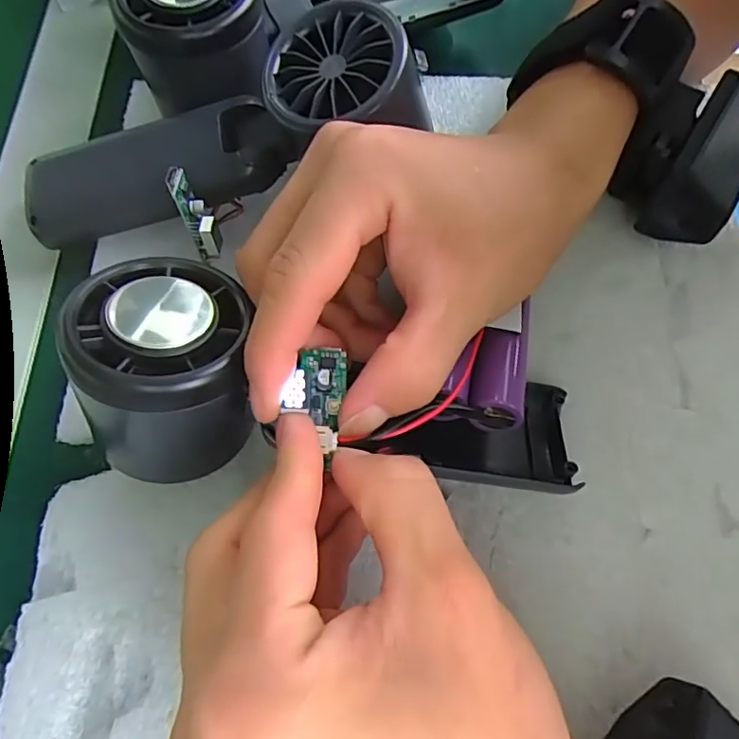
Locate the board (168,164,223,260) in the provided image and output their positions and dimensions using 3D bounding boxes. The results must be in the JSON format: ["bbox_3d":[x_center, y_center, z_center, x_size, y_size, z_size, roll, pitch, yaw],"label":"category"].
[{"bbox_3d":[-0.064,-0.058,0.204,0.010,0.009,0.033,-27,104,-8],"label":"board"}]

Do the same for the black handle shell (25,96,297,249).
[{"bbox_3d":[-0.088,-0.081,0.225,0.115,0.016,0.039,-11,68,11],"label":"black handle shell"}]

